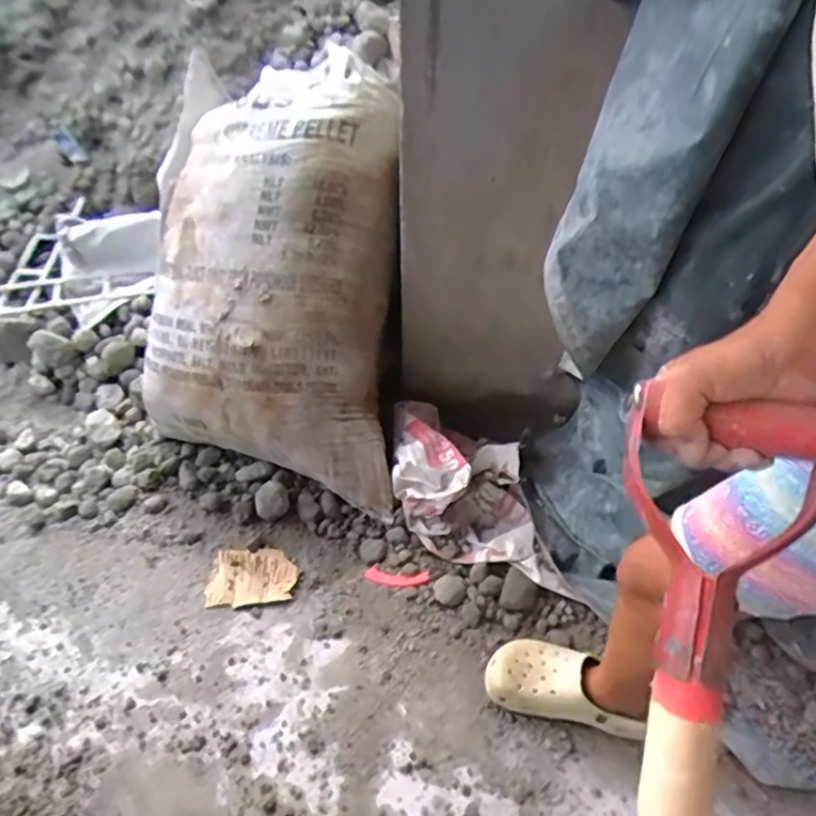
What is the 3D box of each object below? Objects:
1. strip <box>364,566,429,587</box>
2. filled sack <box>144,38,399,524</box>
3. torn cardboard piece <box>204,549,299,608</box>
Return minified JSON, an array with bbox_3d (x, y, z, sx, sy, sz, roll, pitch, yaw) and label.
[{"bbox_3d":[-0.021,0.299,1.049,0.111,0.007,0.032,2,44,5],"label":"strip"},{"bbox_3d":[-0.265,-0.244,1.114,0.475,0.844,0.241,1,-1,-7],"label":"filled sack"},{"bbox_3d":[-0.278,0.300,1.059,0.154,0.009,0.107,-1,44,3],"label":"torn cardboard piece"}]

